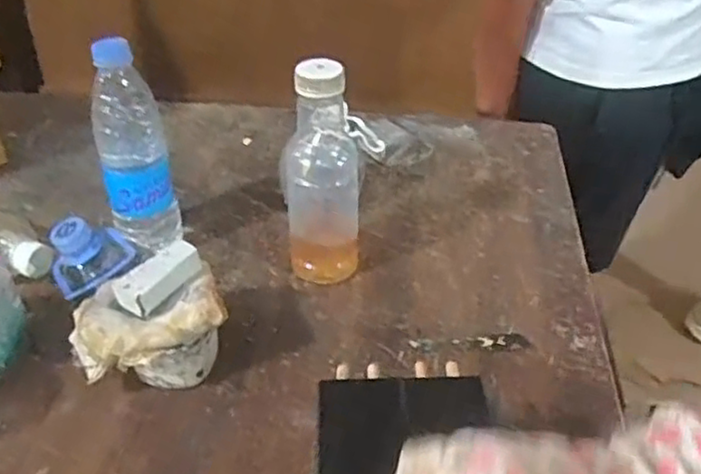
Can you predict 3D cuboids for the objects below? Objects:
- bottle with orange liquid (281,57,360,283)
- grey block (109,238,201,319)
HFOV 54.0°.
[{"bbox_3d":[-0.023,-0.052,0.623,0.076,0.205,0.062,1,38,-1],"label":"bottle with orange liquid"},{"bbox_3d":[-0.150,0.031,0.537,0.032,0.023,0.064,25,44,29],"label":"grey block"}]

